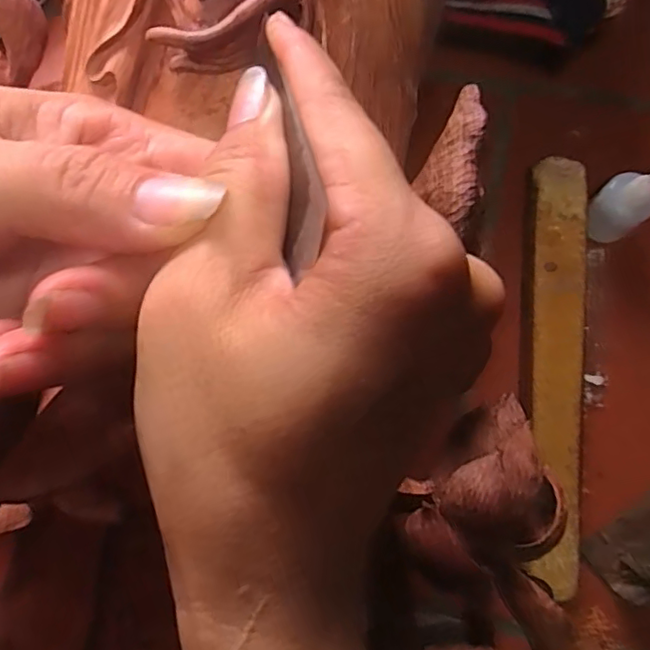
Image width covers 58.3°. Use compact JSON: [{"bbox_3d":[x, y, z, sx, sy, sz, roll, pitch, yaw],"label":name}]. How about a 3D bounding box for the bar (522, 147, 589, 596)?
[{"bbox_3d":[0.159,0.026,0.411,0.037,0.023,0.295,5,78,2],"label":"bar"}]

